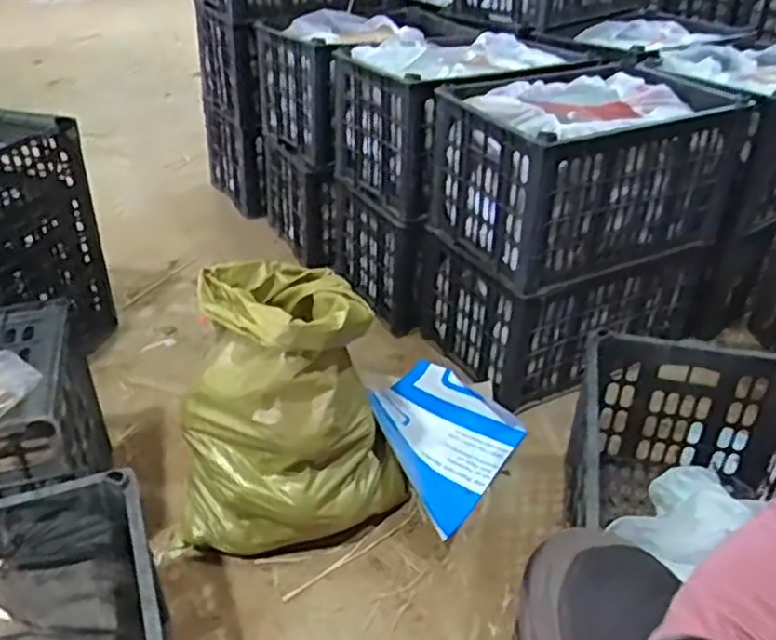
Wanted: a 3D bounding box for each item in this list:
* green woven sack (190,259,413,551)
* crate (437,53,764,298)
[{"bbox_3d":[-0.162,0.109,1.158,0.343,0.381,0.326,-5,35,-11],"label":"green woven sack"},{"bbox_3d":[0.426,-0.306,1.488,0.621,0.312,0.344,-13,37,-22],"label":"crate"}]

